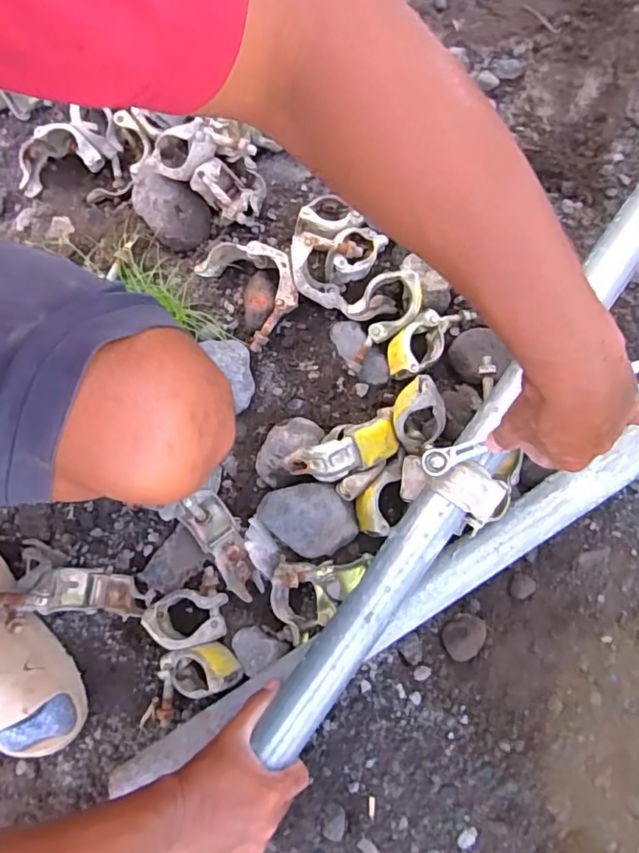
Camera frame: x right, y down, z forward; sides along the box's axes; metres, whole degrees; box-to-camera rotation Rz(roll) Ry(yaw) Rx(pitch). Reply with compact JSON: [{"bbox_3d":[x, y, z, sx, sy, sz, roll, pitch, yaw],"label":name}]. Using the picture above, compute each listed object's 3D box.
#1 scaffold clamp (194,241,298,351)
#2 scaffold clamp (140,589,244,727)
[{"bbox_3d":[-0.076,-0.172,0.631,0.106,0.046,0.125,-40,88,27],"label":"scaffold clamp"},{"bbox_3d":[-0.139,0.239,0.562,0.096,0.049,0.124,-18,77,2],"label":"scaffold clamp"}]

